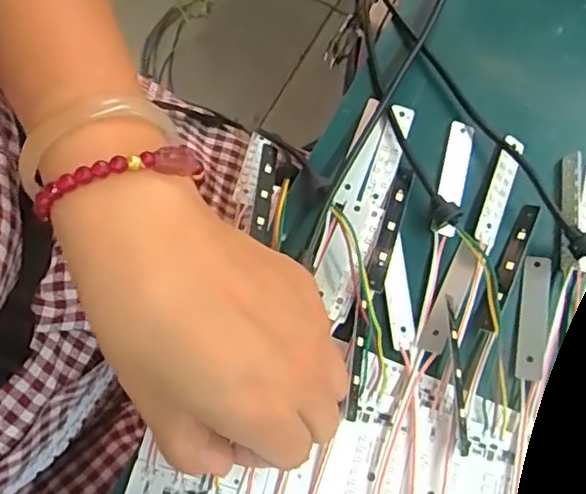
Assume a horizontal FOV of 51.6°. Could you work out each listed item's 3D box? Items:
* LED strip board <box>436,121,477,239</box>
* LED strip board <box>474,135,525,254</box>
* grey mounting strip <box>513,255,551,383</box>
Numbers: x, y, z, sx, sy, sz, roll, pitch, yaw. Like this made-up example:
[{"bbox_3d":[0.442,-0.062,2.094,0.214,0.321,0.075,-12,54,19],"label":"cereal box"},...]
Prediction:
[{"bbox_3d":[0.079,-0.035,0.299,0.013,0.010,0.059,16,75,3],"label":"LED strip board"},{"bbox_3d":[0.101,-0.026,0.298,0.011,0.010,0.057,19,76,4],"label":"LED strip board"},{"bbox_3d":[0.113,0.033,0.285,0.012,0.005,0.059,5,70,22],"label":"grey mounting strip"}]

